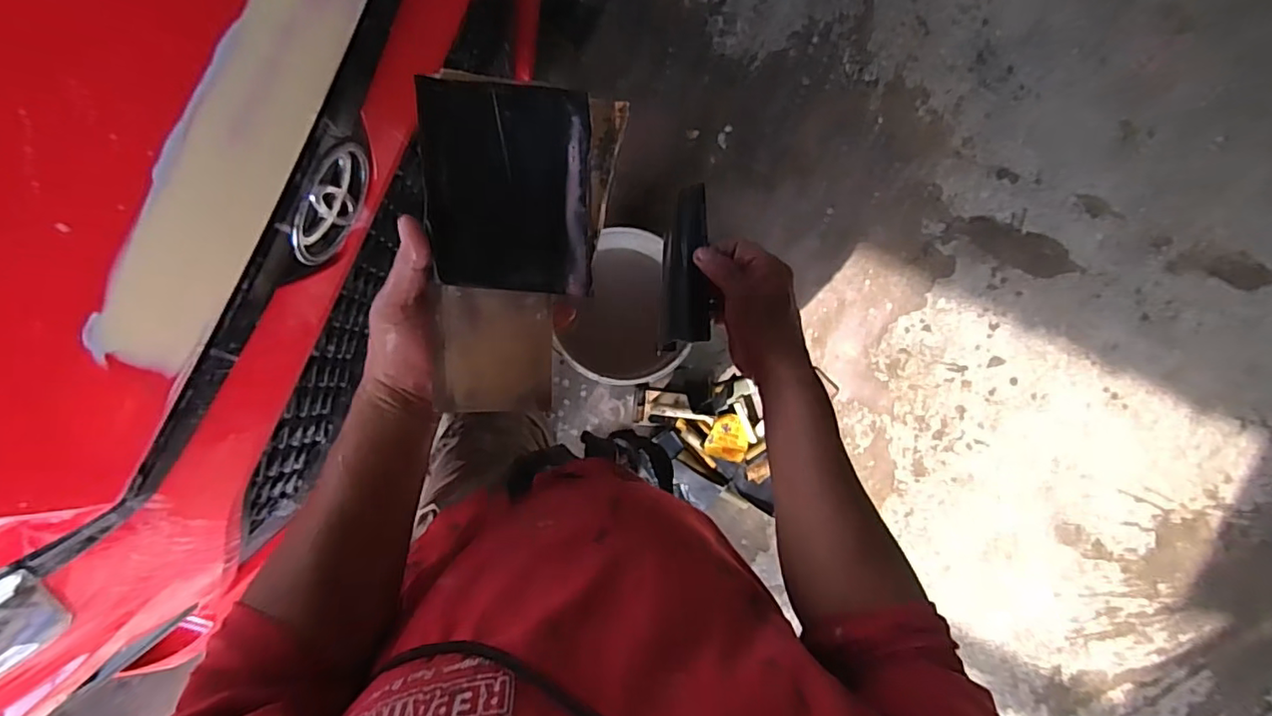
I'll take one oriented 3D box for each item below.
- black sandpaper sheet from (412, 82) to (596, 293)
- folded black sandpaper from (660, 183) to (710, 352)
[{"bbox_3d":[-0.087,-0.115,0.398,0.110,0.012,0.137,-2,96,-15],"label":"black sandpaper sheet"},{"bbox_3d":[0.047,-0.082,0.533,0.042,0.034,0.147,3,93,-2],"label":"folded black sandpaper"}]

